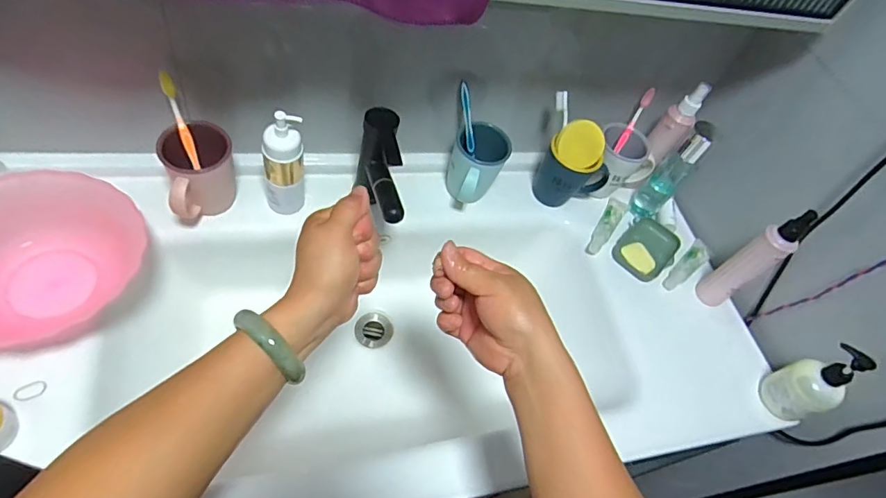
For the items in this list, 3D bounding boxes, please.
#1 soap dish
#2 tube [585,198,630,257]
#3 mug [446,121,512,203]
[{"bbox_3d":[0.334,-0.001,0.808,0.083,0.019,0.119,41,71,14],"label":"soap dish"},{"bbox_3d":[0.276,-0.041,0.831,0.031,0.015,0.143,32,54,11],"label":"tube"},{"bbox_3d":[0.047,-0.115,0.757,0.078,0.116,0.112,23,67,8],"label":"mug"}]

